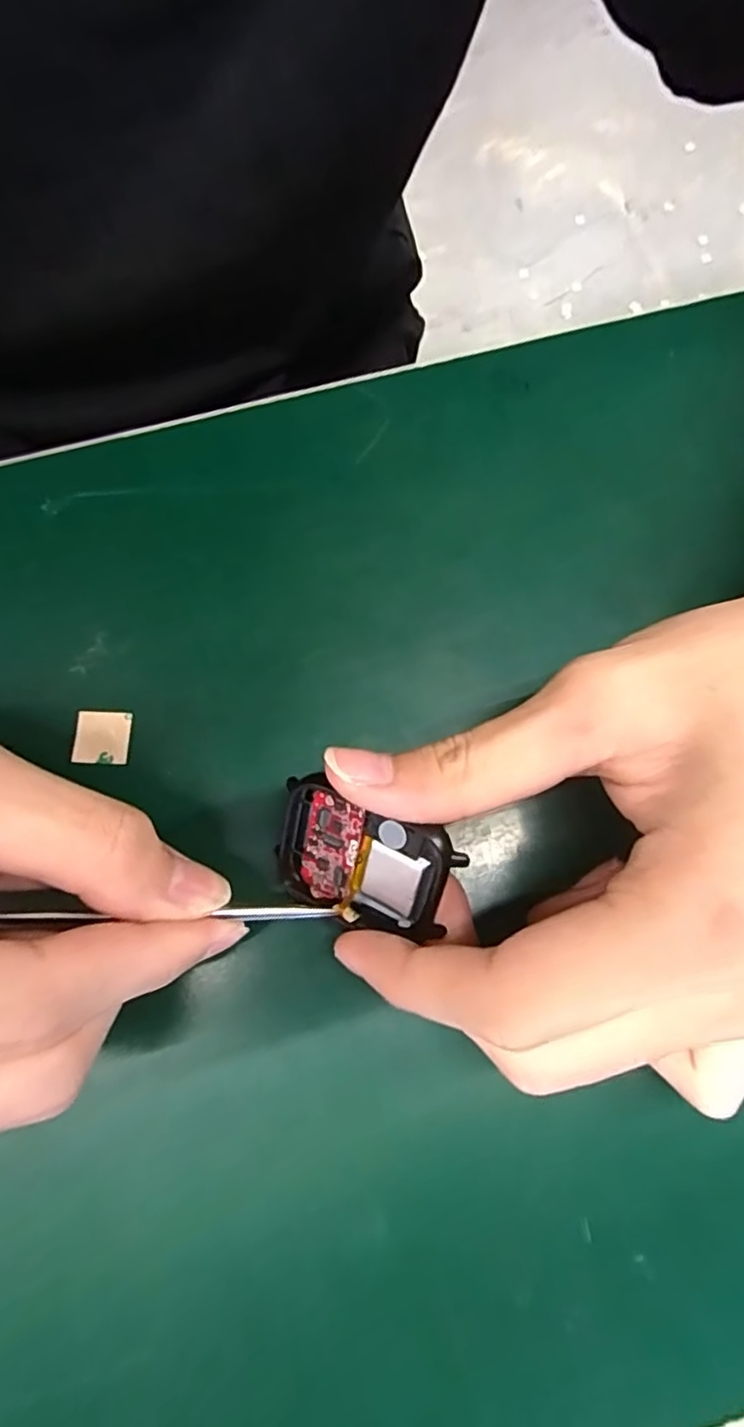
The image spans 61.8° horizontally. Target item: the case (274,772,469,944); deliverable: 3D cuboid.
[{"bbox_3d":[-0.004,0.037,0.157,0.048,0.005,0.037,22,118,20],"label":"case"}]

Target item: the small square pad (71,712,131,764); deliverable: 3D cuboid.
[{"bbox_3d":[-0.079,0.007,0.181,0.016,0.004,0.015,3,75,-3],"label":"small square pad"}]

